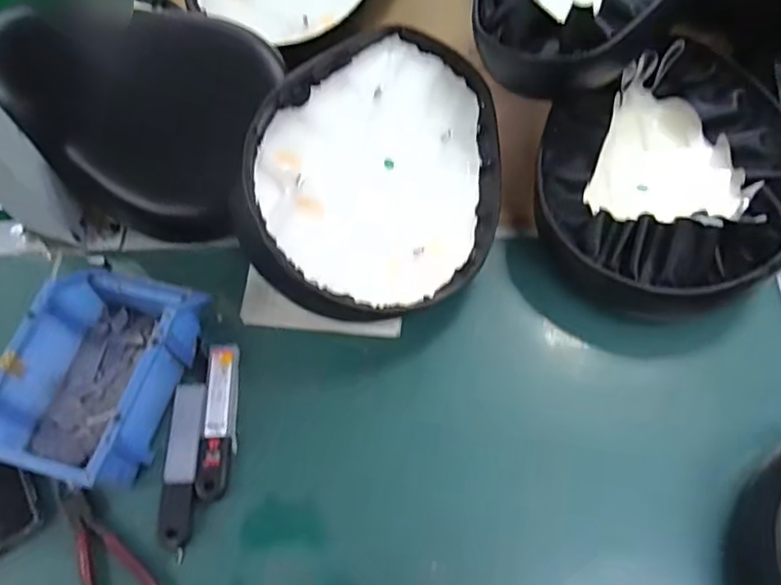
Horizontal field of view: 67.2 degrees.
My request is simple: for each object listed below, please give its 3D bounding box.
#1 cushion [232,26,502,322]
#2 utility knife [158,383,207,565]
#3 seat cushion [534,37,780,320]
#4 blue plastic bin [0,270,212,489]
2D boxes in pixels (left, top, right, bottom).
[{"bbox_3d":[-0.009,-0.117,0.516,0.214,0.050,0.285,20,70,-16],"label":"cushion"},{"bbox_3d":[-0.169,0.140,0.480,0.028,0.012,0.132,-3,62,3],"label":"utility knife"},{"bbox_3d":[0.238,-0.090,0.532,0.208,0.100,0.218,-2,62,3],"label":"seat cushion"},{"bbox_3d":[-0.238,0.063,0.480,0.112,0.067,0.169,12,64,10],"label":"blue plastic bin"}]

